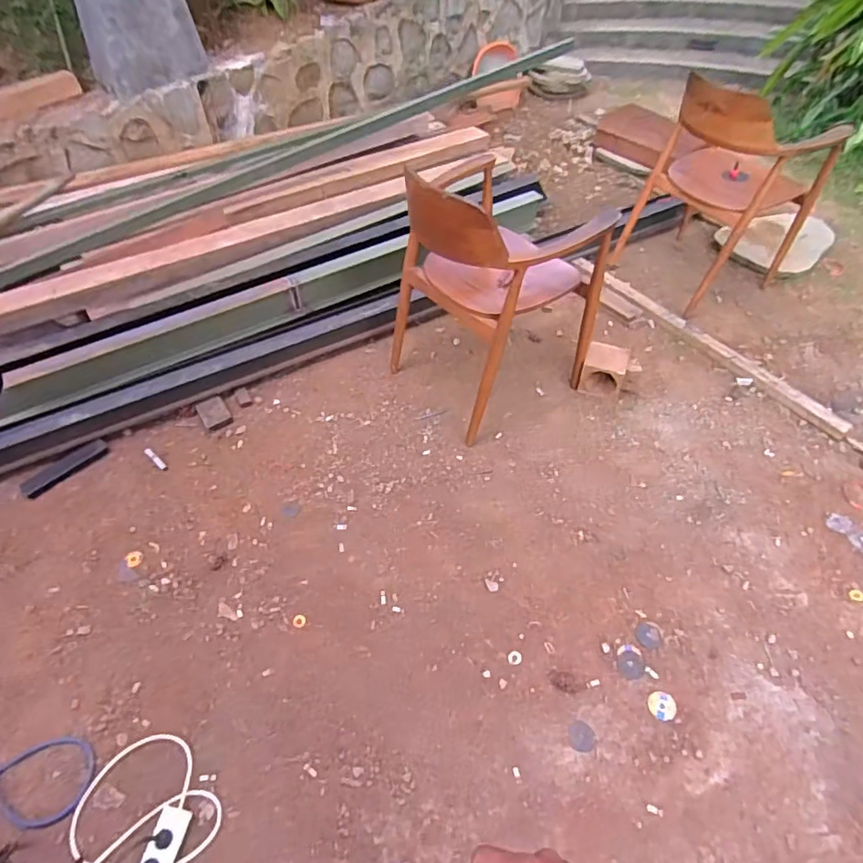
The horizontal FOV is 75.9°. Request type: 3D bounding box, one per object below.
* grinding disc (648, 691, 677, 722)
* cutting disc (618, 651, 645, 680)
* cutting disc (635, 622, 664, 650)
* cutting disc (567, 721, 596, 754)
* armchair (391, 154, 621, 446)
[{"bbox_3d":[0.564,0.669,1.349,0.067,0.005,0.065,0,50,0],"label":"grinding disc"},{"bbox_3d":[0.511,0.596,1.412,0.065,0.004,0.066,0,50,0],"label":"cutting disc"},{"bbox_3d":[0.573,0.537,1.455,0.070,0.005,0.071,0,47,0],"label":"cutting disc"},{"bbox_3d":[0.357,0.723,1.313,0.064,0.008,0.066,0,47,0],"label":"cutting disc"},{"bbox_3d":[0.189,-0.491,1.839,0.496,0.718,0.568,-28,53,-24],"label":"armchair"}]

